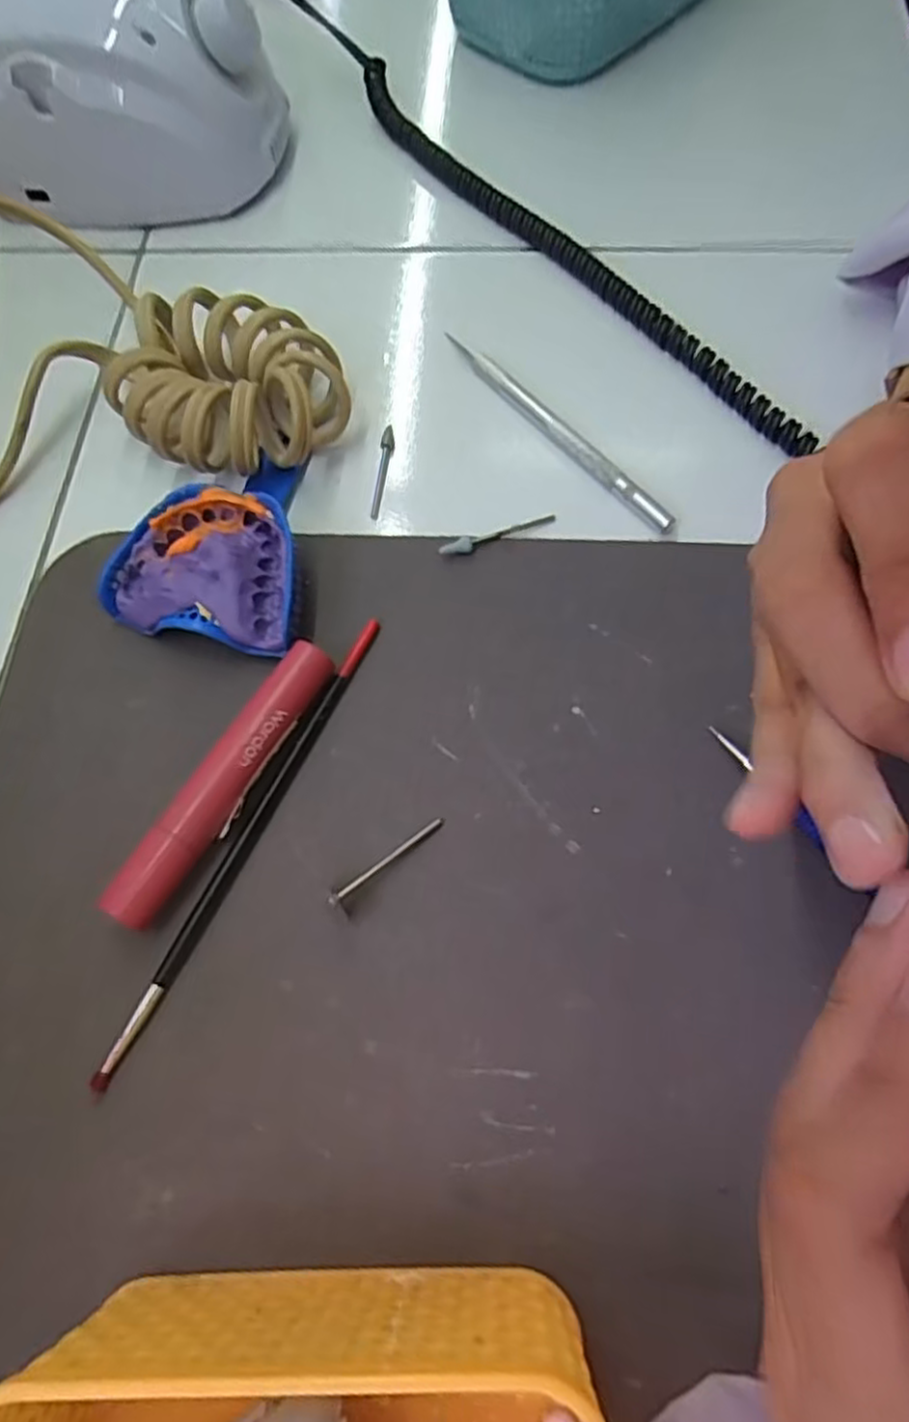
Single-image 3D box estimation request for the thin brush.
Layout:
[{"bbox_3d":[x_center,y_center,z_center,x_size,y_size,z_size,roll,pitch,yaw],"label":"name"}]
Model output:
[{"bbox_3d":[-0.068,0.040,0.236,0.006,0.007,0.170,24,73,12],"label":"thin brush"}]

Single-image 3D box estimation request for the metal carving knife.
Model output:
[{"bbox_3d":[0.041,-0.116,0.292,0.007,0.010,0.128,-39,72,-11],"label":"metal carving knife"}]

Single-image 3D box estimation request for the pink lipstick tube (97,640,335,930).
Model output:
[{"bbox_3d":[-0.075,0.023,0.235,0.015,0.019,0.105,29,74,13],"label":"pink lipstick tube"}]

